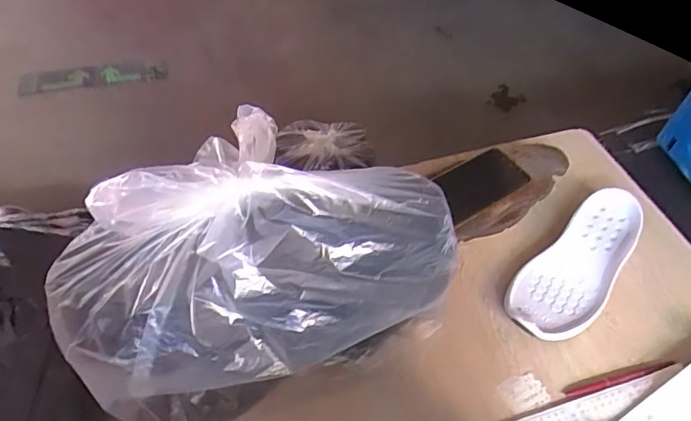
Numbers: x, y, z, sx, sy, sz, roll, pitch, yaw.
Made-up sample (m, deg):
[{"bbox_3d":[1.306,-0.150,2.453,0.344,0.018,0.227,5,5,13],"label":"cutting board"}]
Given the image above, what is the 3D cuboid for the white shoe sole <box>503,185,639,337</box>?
[{"bbox_3d":[0.295,0.069,0.618,0.265,0.039,0.102,-36,61,-26],"label":"white shoe sole"}]

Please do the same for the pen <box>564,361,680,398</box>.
[{"bbox_3d":[0.312,0.188,0.548,0.139,0.012,0.011,-10,53,-10],"label":"pen"}]

